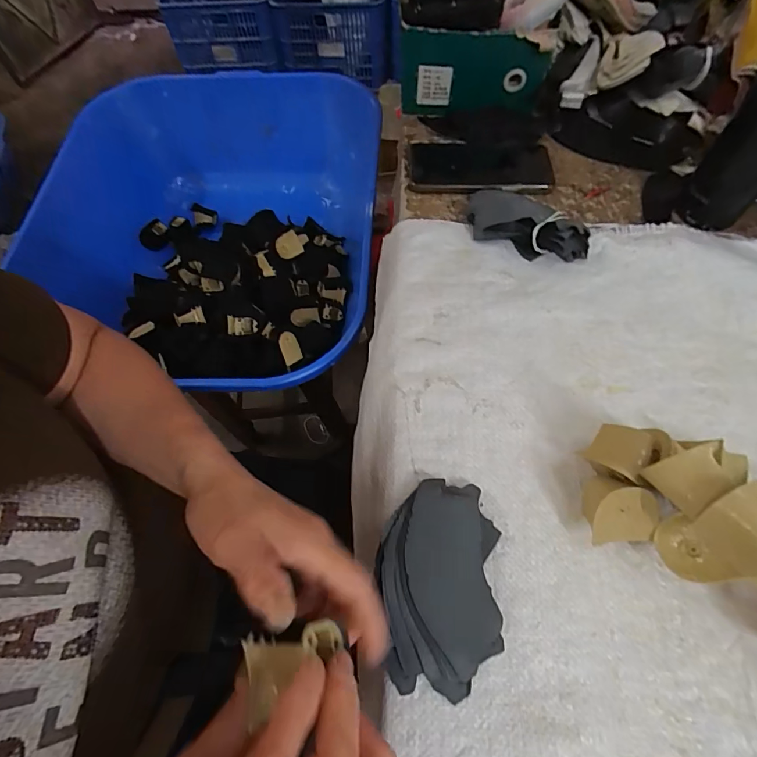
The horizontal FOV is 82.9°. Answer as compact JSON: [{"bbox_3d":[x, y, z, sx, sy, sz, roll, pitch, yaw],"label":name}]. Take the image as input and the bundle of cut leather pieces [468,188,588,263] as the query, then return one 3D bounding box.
[{"bbox_3d":[0.151,-0.157,0.436,0.125,0.037,0.048,21,65,12],"label":"bundle of cut leather pieces"}]

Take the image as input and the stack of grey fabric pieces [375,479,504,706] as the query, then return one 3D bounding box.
[{"bbox_3d":[0.042,0.141,0.301,0.082,0.020,0.131,4,63,3],"label":"stack of grey fabric pieces"}]

